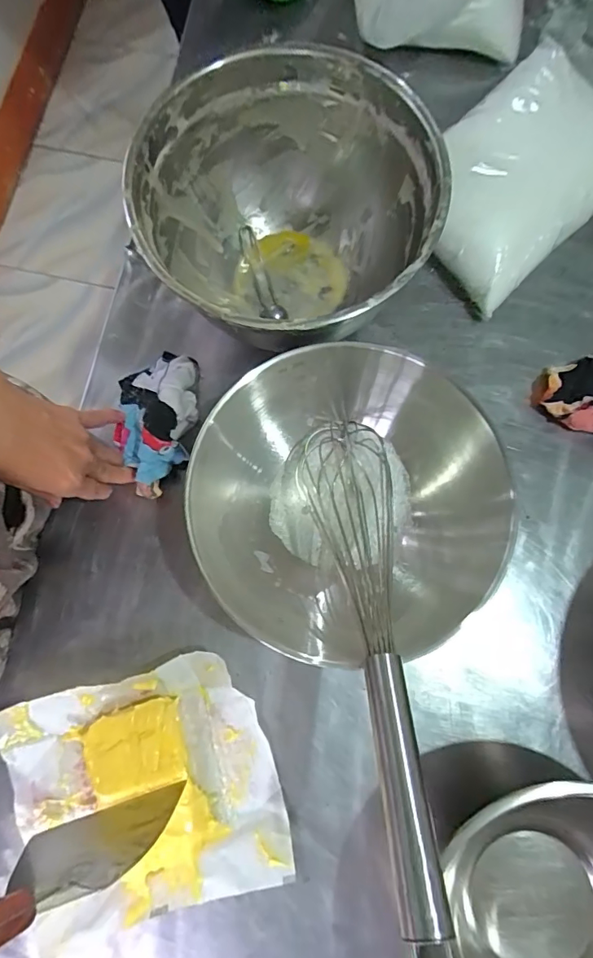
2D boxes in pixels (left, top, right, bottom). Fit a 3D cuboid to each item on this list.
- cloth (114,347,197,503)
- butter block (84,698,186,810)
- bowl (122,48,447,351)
[{"bbox_3d":[-0.134,-0.059,0.426,0.073,0.058,0.145,0,76,1],"label":"cloth"},{"bbox_3d":[-0.131,0.222,0.380,0.073,0.029,0.062,-16,76,-3],"label":"butter block"},{"bbox_3d":[-0.006,-0.225,0.429,0.253,0.142,0.250,0,76,1],"label":"bowl"}]

